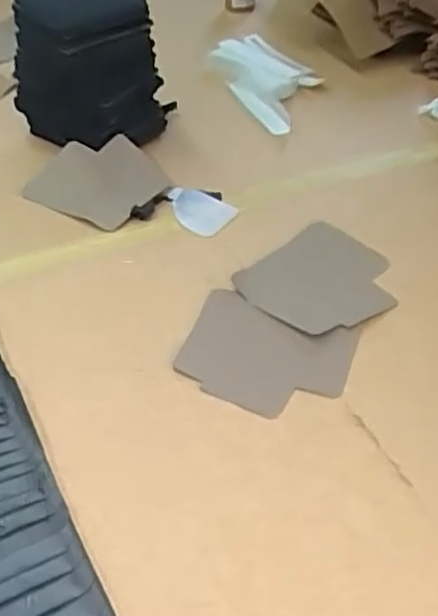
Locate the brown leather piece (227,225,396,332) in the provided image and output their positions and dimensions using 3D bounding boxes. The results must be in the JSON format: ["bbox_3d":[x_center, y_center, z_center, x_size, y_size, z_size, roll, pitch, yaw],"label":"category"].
[{"bbox_3d":[0.118,-0.030,0.774,0.152,0.016,0.148,-37,59,-24],"label":"brown leather piece"}]

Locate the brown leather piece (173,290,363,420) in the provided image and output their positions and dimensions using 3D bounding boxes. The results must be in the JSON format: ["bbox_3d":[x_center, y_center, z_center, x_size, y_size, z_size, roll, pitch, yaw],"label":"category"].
[{"bbox_3d":[0.048,0.049,0.697,0.167,0.012,0.134,18,51,14],"label":"brown leather piece"}]

